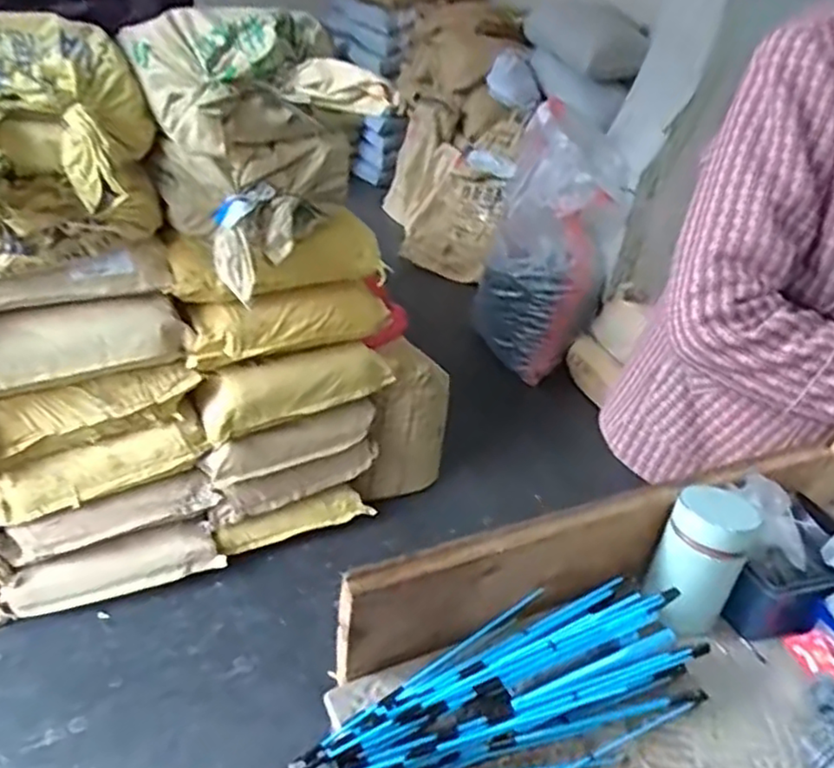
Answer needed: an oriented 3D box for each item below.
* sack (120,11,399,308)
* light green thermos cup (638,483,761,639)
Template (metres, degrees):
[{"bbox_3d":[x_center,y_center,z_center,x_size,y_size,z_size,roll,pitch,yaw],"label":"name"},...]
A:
[{"bbox_3d":[-0.285,-0.429,1.235,0.389,0.400,0.240,-9,33,-25],"label":"sack"},{"bbox_3d":[0.238,0.151,0.576,0.065,0.113,0.074,24,33,27],"label":"light green thermos cup"}]

